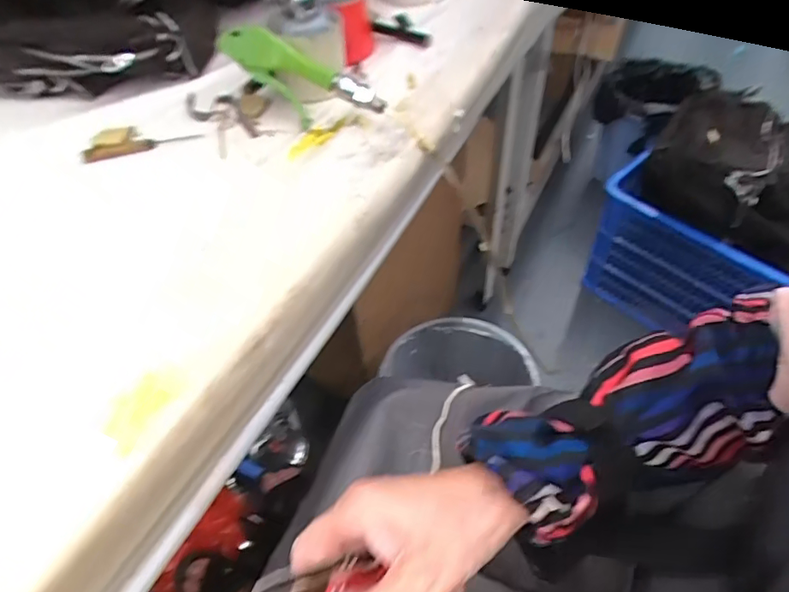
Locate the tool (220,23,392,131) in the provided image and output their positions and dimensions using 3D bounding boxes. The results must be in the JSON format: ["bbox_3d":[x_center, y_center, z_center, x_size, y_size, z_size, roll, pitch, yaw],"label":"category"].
[{"bbox_3d":[-0.094,-0.206,0.510,0.175,0.064,0.022,23,55,5],"label":"tool"}]

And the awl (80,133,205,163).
[{"bbox_3d":[-0.251,-0.149,0.525,0.118,0.010,0.010,-12,51,-6],"label":"awl"}]

